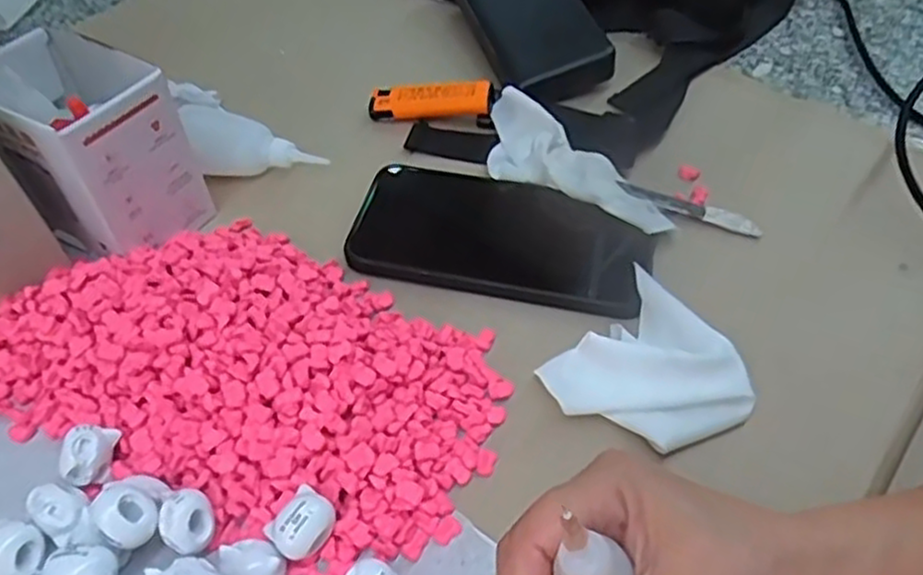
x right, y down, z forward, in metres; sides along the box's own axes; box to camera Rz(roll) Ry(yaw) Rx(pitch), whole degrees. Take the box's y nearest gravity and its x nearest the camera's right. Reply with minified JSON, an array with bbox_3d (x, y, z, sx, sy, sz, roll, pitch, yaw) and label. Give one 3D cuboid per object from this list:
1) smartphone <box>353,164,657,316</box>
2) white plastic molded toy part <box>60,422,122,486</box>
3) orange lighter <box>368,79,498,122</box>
[{"bbox_3d":[0.021,-0.032,0.404,0.162,0.012,0.080,11,51,11],"label":"smartphone"},{"bbox_3d":[-0.161,0.070,0.316,0.018,0.016,0.022,-1,50,1],"label":"white plastic molded toy part"},{"bbox_3d":[-0.020,-0.122,0.477,0.081,0.020,0.022,3,50,4],"label":"orange lighter"}]

